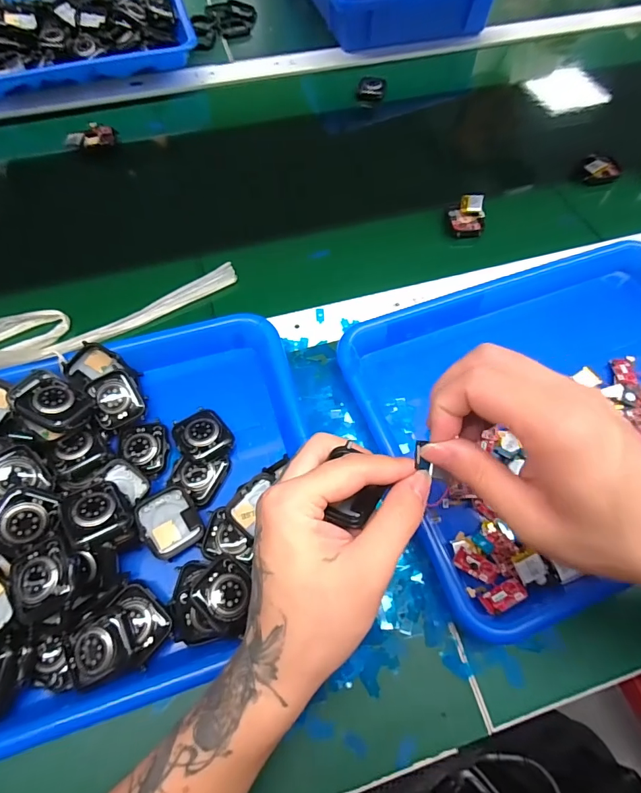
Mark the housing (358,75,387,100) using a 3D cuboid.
[{"bbox_3d":[0.069,-0.416,0.556,0.035,0.016,0.030,14,66,6],"label":"housing"}]

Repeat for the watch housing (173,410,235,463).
[{"bbox_3d":[-0.090,0.030,0.318,0.037,0.013,0.042,-37,70,-15],"label":"watch housing"}]

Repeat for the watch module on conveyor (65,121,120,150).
[{"bbox_3d":[-0.273,-0.309,0.496,0.058,0.020,0.020,-21,67,-9],"label":"watch module on conveyor"}]

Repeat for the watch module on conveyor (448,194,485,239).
[{"bbox_3d":[0.157,-0.195,0.443,0.036,0.013,0.052,10,66,5],"label":"watch module on conveyor"}]

